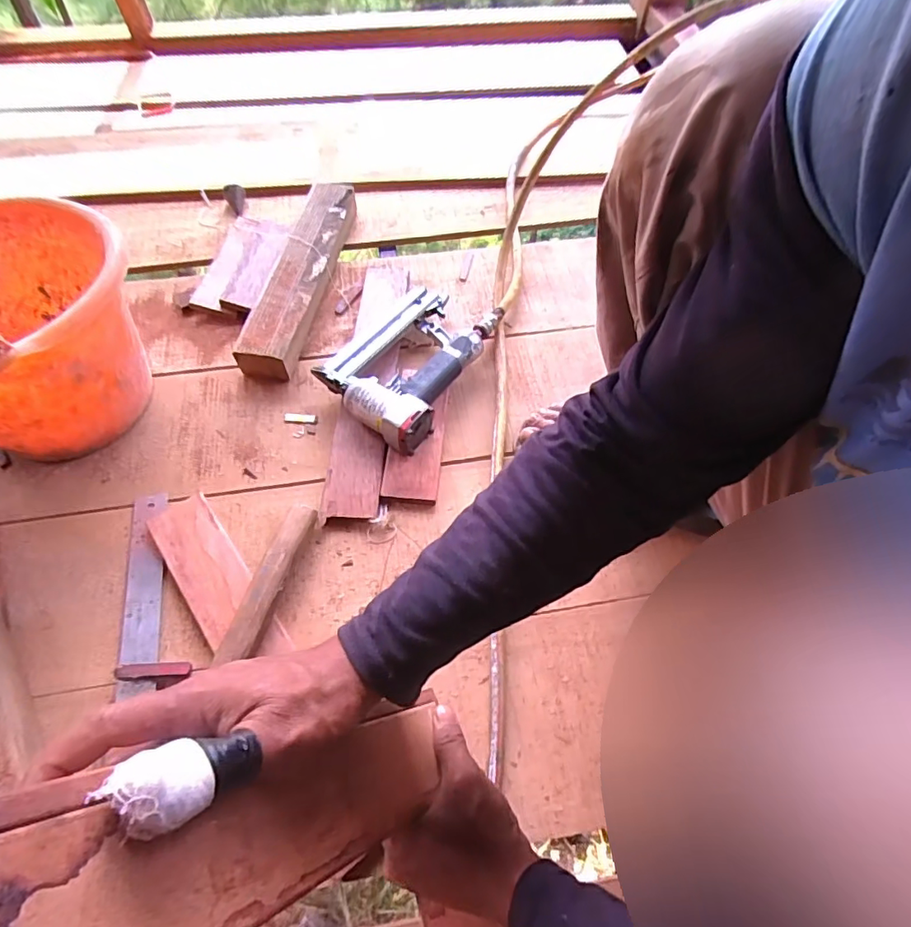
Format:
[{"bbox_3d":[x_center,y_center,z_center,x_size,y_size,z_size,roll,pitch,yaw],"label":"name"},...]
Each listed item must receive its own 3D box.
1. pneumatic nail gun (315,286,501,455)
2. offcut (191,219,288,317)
[{"bbox_3d":[-0.067,-0.143,0.681,0.165,0.068,0.245,23,63,13],"label":"pneumatic nail gun"},{"bbox_3d":[-0.322,-0.300,0.789,0.088,0.030,0.187,7,61,5],"label":"offcut"}]

